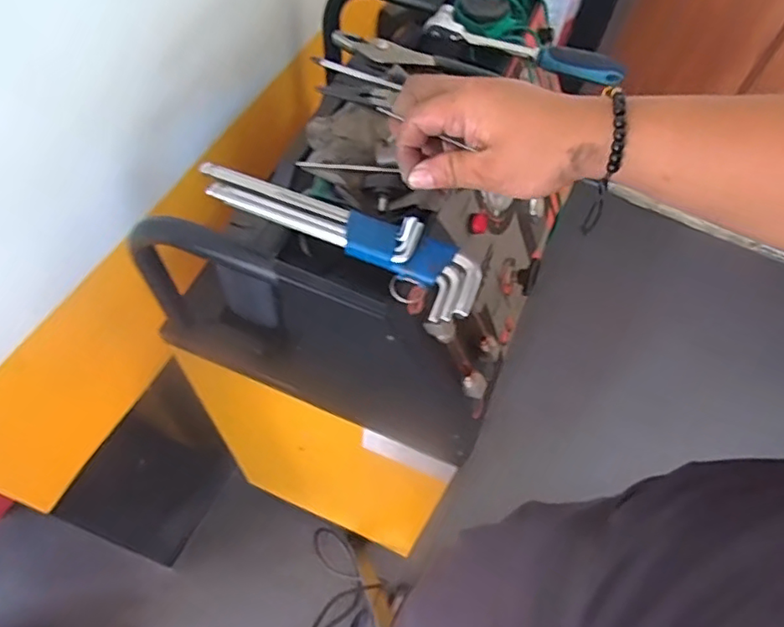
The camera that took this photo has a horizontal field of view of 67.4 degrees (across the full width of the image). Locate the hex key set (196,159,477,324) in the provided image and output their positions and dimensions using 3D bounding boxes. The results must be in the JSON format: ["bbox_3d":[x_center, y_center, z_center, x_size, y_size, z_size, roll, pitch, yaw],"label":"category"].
[{"bbox_3d":[-0.040,-0.067,0.428,0.224,0.027,0.050,29,62,12],"label":"hex key set"}]

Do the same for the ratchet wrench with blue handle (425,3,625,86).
[{"bbox_3d":[0.126,-0.255,0.551,0.186,0.023,0.033,24,61,9],"label":"ratchet wrench with blue handle"}]

